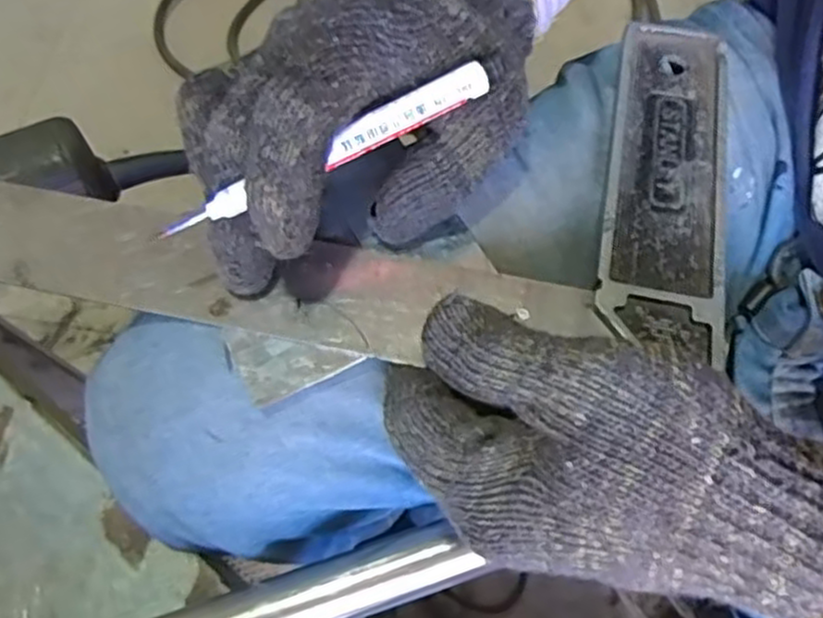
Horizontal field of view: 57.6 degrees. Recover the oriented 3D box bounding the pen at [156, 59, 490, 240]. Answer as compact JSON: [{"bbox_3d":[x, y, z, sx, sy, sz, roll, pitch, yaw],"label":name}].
[{"bbox_3d":[-0.029,-0.052,0.254,0.119,0.007,0.009,-27,68,-4],"label":"pen"}]

